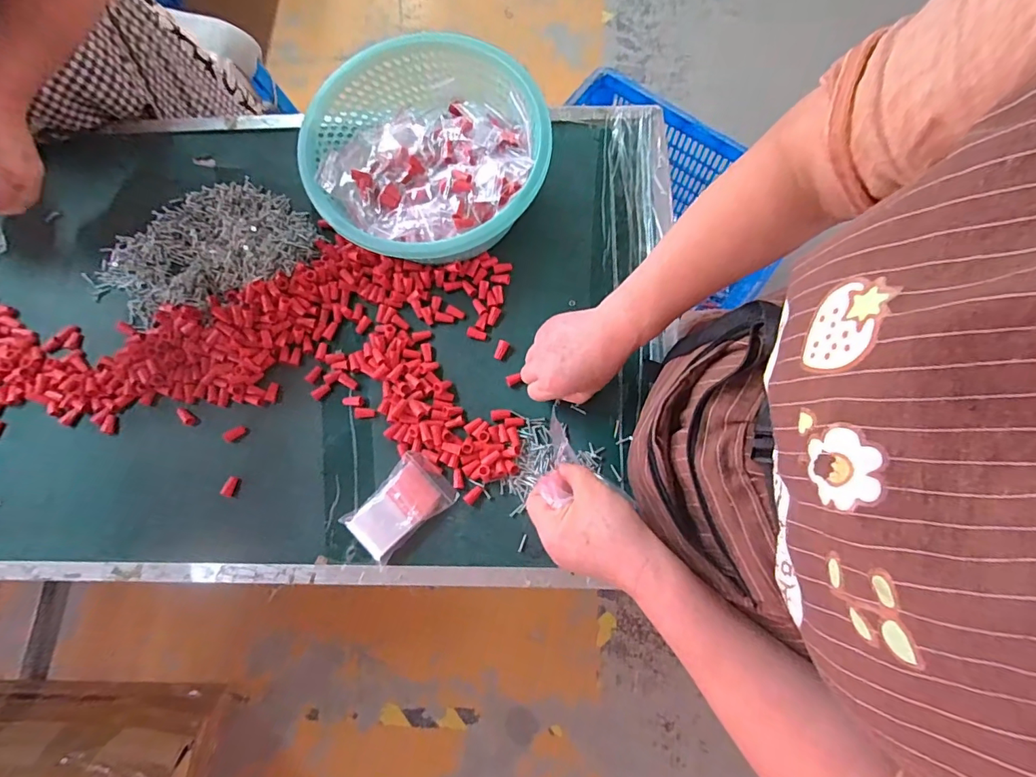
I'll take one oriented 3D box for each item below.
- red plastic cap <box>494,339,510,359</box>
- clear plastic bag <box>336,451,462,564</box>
[{"bbox_3d":[-0.020,-0.046,0.569,0.013,0.008,0.022,18,78,6],"label":"red plastic cap"},{"bbox_3d":[-0.132,0.132,0.534,0.073,0.015,0.111,43,82,10],"label":"clear plastic bag"}]

